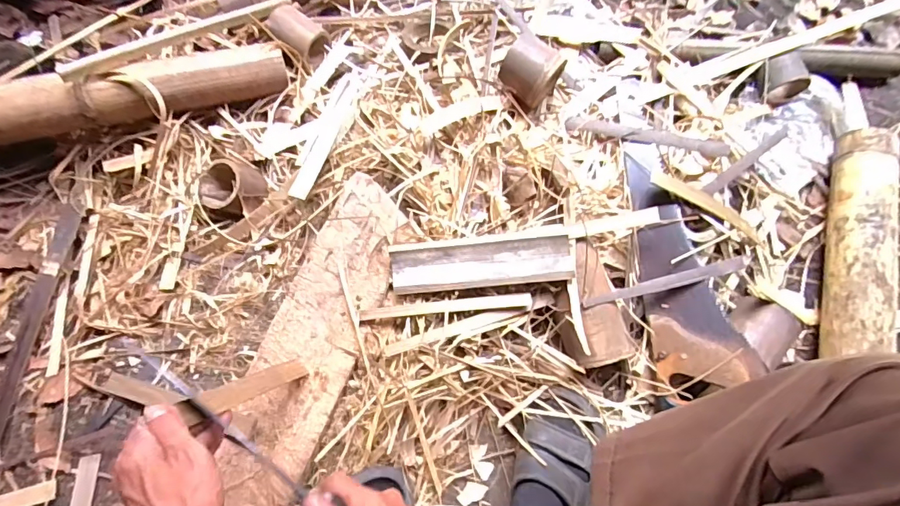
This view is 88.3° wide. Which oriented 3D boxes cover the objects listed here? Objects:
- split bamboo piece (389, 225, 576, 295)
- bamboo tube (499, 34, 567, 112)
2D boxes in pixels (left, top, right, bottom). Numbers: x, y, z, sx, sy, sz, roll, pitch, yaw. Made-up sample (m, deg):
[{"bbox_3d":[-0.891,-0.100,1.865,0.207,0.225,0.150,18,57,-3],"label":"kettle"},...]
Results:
[{"bbox_3d":[0.039,0.013,0.599,0.229,0.034,0.068,-6,71,-2],"label":"split bamboo piece"},{"bbox_3d":[0.123,-0.274,0.703,0.081,0.076,0.091,33,74,10],"label":"bamboo tube"}]

